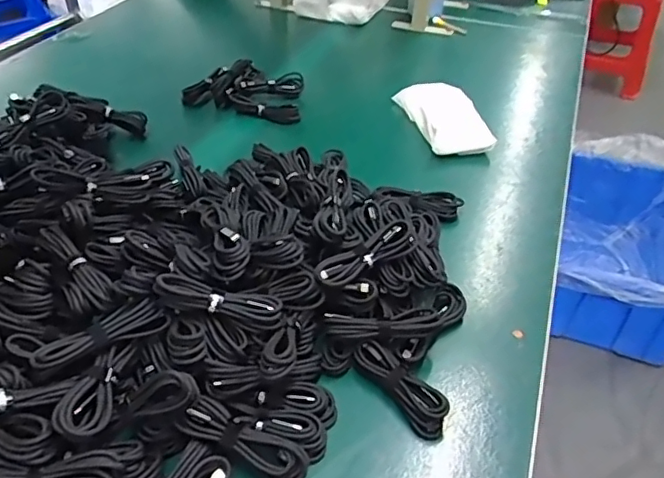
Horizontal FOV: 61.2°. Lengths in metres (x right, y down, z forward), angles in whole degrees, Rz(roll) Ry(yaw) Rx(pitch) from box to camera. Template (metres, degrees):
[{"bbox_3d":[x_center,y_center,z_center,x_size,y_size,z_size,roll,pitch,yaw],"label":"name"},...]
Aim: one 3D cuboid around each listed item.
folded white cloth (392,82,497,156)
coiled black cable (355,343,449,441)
[{"bbox_3d":[0.172,-0.188,0.860,0.086,0.044,0.180,-11,42,-13],"label":"folded white cloth"},{"bbox_3d":[0.063,0.135,0.511,0.029,0.031,0.103,-25,47,-27],"label":"coiled black cable"}]

